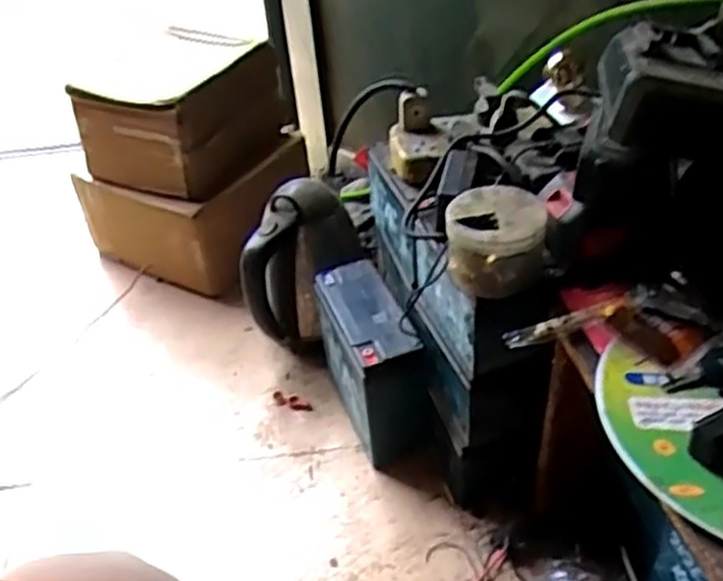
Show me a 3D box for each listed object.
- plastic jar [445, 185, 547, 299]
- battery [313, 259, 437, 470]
[{"bbox_3d":[0.118,-0.045,0.680,0.085,0.061,0.077,5,44,12],"label":"plastic jar"},{"bbox_3d":[0.013,0.088,0.908,0.079,0.175,0.194,-19,44,-14],"label":"battery"}]

